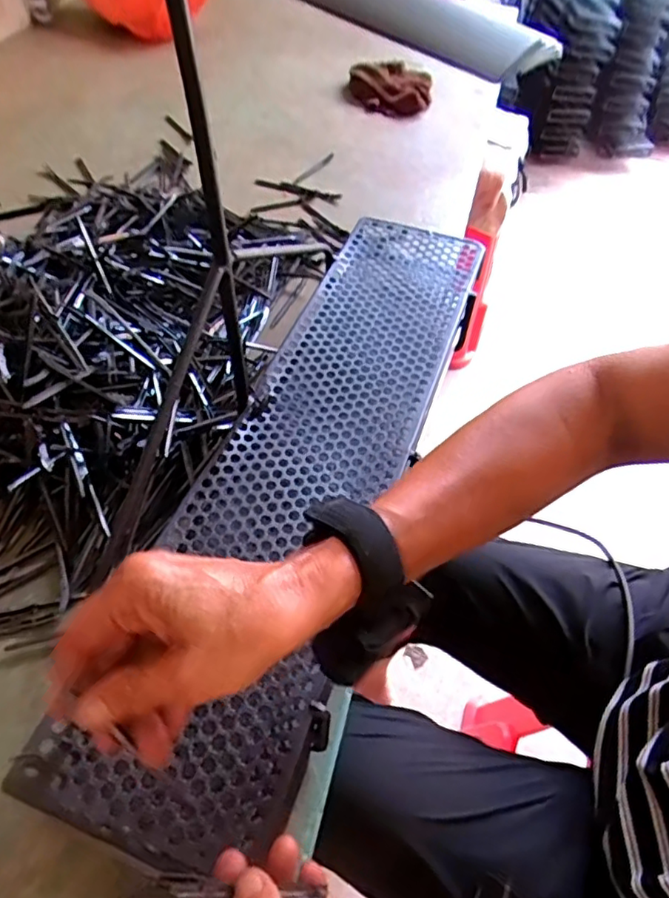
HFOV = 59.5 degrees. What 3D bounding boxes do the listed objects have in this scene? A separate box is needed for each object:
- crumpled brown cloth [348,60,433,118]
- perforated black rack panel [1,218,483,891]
[{"bbox_3d":[0.090,-0.600,0.966,0.144,0.039,0.115,5,53,-1],"label":"crumpled brown cloth"},{"bbox_3d":[-0.011,-0.010,0.465,0.145,0.015,0.573,17,54,9],"label":"perforated black rack panel"}]

